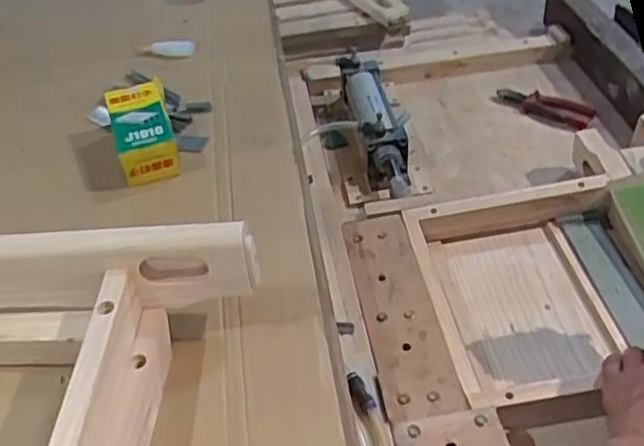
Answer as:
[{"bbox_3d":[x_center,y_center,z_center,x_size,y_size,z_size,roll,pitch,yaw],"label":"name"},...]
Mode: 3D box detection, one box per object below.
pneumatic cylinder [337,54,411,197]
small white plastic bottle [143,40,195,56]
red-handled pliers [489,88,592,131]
[{"bbox_3d":[0.082,-0.151,1.016,0.066,0.065,0.295,-10,44,-4],"label":"pneumatic cylinder"},{"bbox_3d":[-0.221,-0.260,0.989,0.076,0.022,0.026,-12,40,-36],"label":"small white plastic bottle"},{"bbox_3d":[0.355,-0.191,1.086,0.155,0.019,0.060,21,48,25],"label":"red-handled pliers"}]

